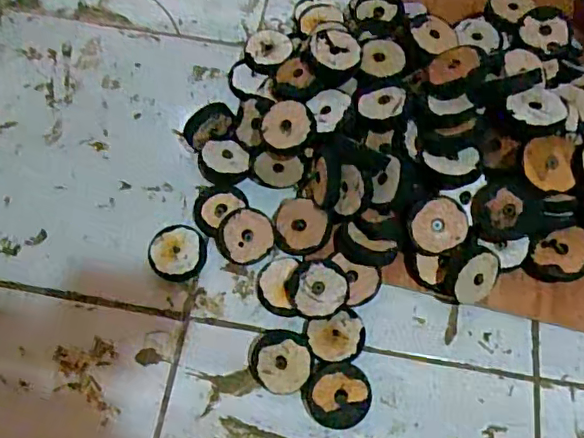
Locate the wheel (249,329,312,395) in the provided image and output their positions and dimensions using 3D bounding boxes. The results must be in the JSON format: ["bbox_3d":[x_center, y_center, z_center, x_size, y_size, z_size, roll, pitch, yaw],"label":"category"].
[{"bbox_3d":[-0.010,0.116,0.467,0.051,0.017,0.052,1,66,-1],"label":"wheel"}]

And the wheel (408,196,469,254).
[{"bbox_3d":[0.125,0.006,0.485,0.048,0.013,0.048,0,84,2],"label":"wheel"}]

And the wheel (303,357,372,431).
[{"bbox_3d":[0.037,0.142,0.458,0.052,0.022,0.052,4,77,-17],"label":"wheel"}]

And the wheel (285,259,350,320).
[{"bbox_3d":[0.022,0.061,0.486,0.051,0.018,0.048,1,79,-4],"label":"wheel"}]

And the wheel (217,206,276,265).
[{"bbox_3d":[-0.041,0.014,0.509,0.049,0.010,0.052,1,66,-1],"label":"wheel"}]

